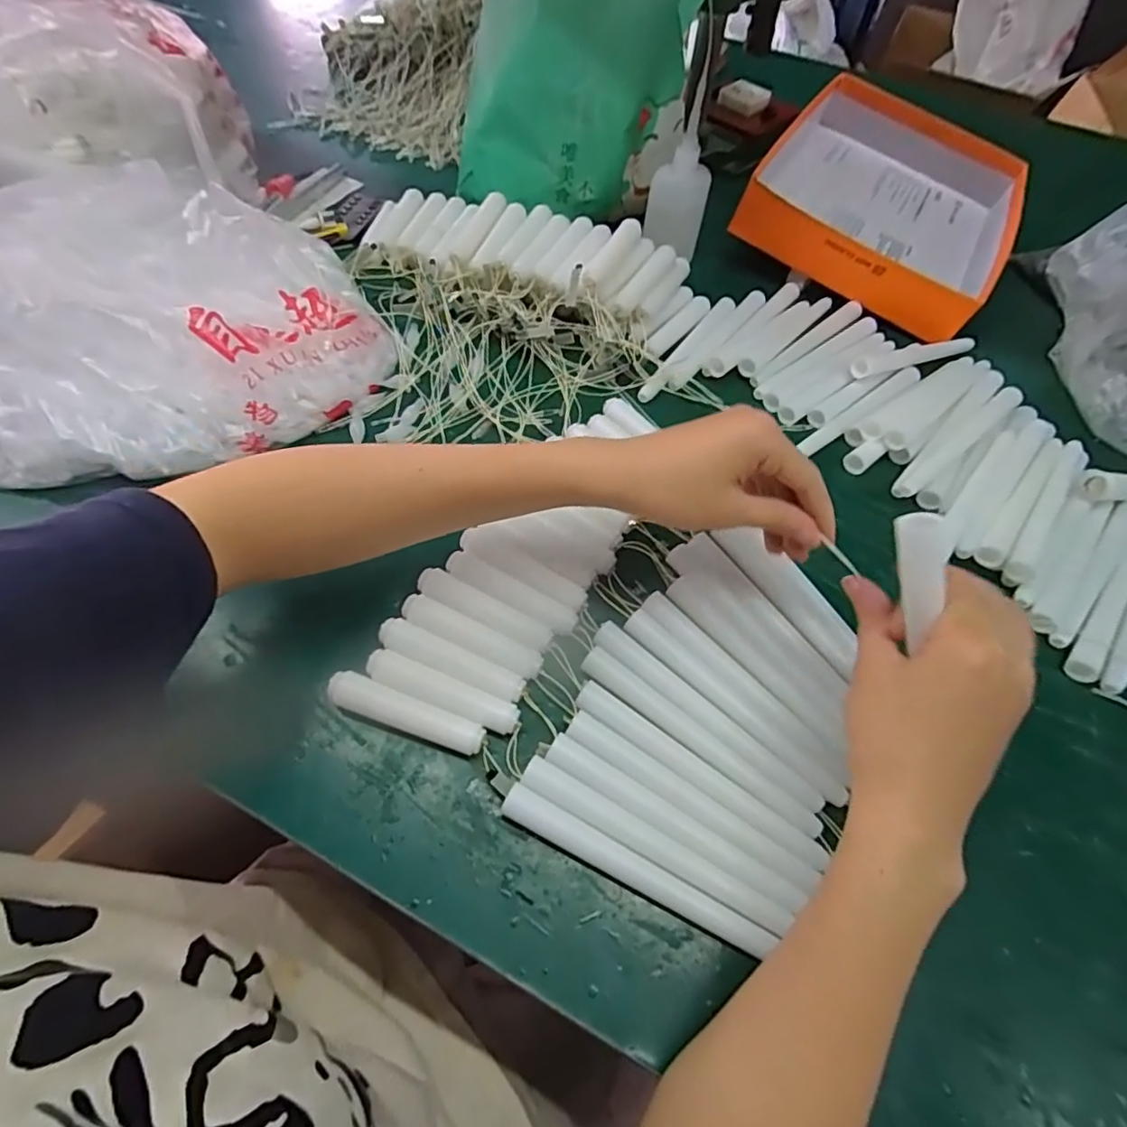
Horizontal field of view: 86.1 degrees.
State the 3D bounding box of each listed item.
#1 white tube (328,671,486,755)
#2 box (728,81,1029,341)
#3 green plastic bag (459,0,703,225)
[{"bbox_3d":[-0.086,0.084,0.332,0.089,0.017,0.018,20,59,8],"label":"white tube"},{"bbox_3d":[0.326,-0.372,0.607,0.239,0.061,0.312,31,61,14],"label":"box"},{"bbox_3d":[0.000,-0.436,0.536,0.188,0.242,0.092,26,55,3],"label":"green plastic bag"}]

